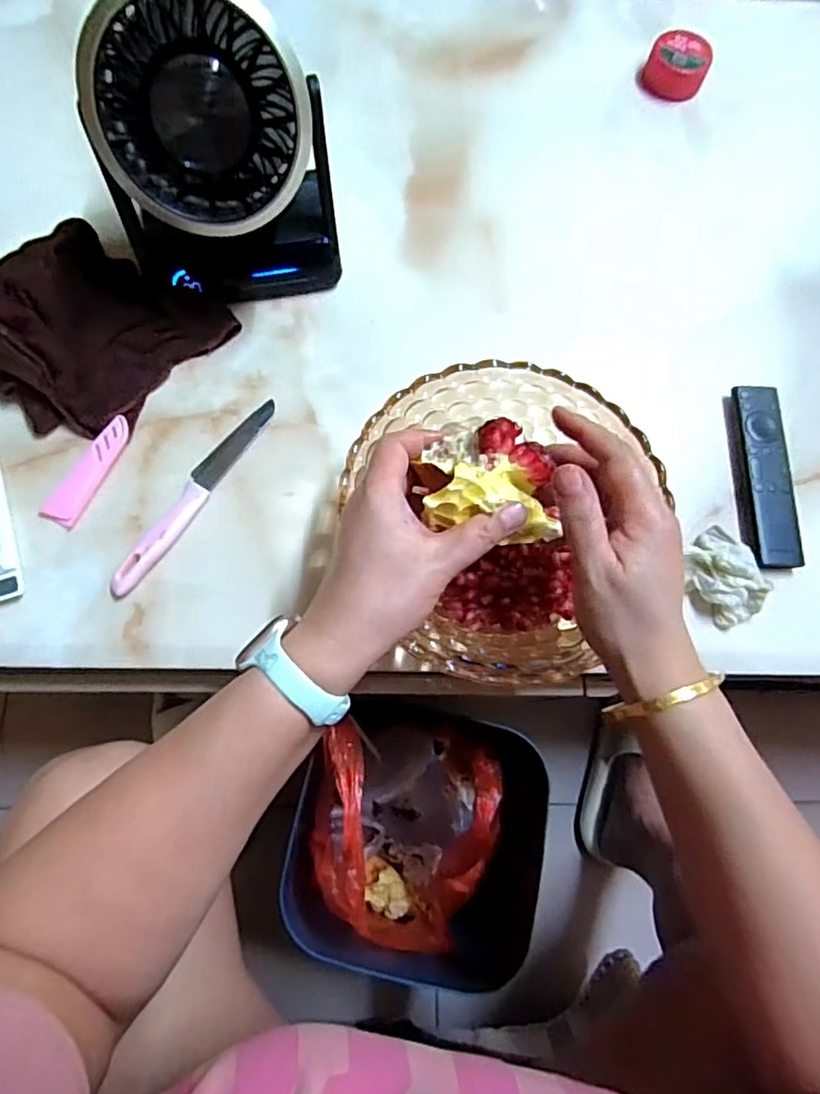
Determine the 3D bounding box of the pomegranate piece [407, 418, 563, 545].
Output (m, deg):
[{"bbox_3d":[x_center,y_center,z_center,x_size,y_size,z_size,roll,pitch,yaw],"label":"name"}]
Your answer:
[{"bbox_3d":[0.044,-0.039,0.352,0.080,0.057,0.063,3,74,-1],"label":"pomegranate piece"}]

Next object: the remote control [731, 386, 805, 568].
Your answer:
[{"bbox_3d":[0.295,-0.061,0.491,0.035,0.012,0.155,0,74,-2],"label":"remote control"}]

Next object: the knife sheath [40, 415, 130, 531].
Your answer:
[{"bbox_3d":[-0.258,-0.062,0.475,0.027,0.012,0.096,26,75,5],"label":"knife sheath"}]

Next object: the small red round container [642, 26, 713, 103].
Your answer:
[{"bbox_3d":[0.274,-0.494,0.609,0.058,0.035,0.067,23,75,4],"label":"small red round container"}]

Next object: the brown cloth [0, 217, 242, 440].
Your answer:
[{"bbox_3d":[-0.276,-0.177,0.494,0.194,0.039,0.177,30,75,6],"label":"brown cloth"}]

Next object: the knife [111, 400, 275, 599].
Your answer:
[{"bbox_3d":[-0.172,-0.044,0.475,0.023,0.009,0.192,30,75,6],"label":"knife"}]

